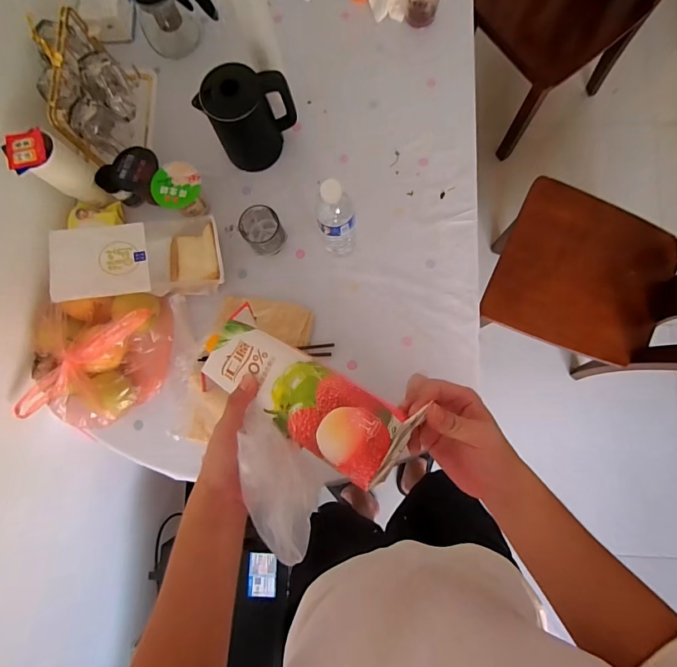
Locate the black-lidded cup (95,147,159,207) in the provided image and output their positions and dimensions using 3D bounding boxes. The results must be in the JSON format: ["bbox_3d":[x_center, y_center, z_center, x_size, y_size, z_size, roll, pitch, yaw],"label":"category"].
[{"bbox_3d":[-0.403,-0.306,0.802,0.127,0.092,0.095,7,82,5],"label":"black-lidded cup"}]

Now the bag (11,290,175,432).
[{"bbox_3d":[-0.439,0.050,0.742,0.240,0.093,0.236,-5,82,4],"label":"bag"}]

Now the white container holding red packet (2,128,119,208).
[{"bbox_3d":[-0.521,-0.305,0.765,0.080,0.179,0.089,38,86,8],"label":"white container holding red packet"}]

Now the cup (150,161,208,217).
[{"bbox_3d":[-0.300,-0.272,0.790,0.089,0.093,0.088,-1,82,4],"label":"cup"}]

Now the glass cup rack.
[{"bbox_3d":[-0.477,-0.473,0.788,0.146,0.200,0.231,-3,82,4],"label":"glass cup rack"}]

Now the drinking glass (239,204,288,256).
[{"bbox_3d":[-0.146,-0.199,0.779,0.074,0.073,0.077,-1,82,4],"label":"drinking glass"}]

